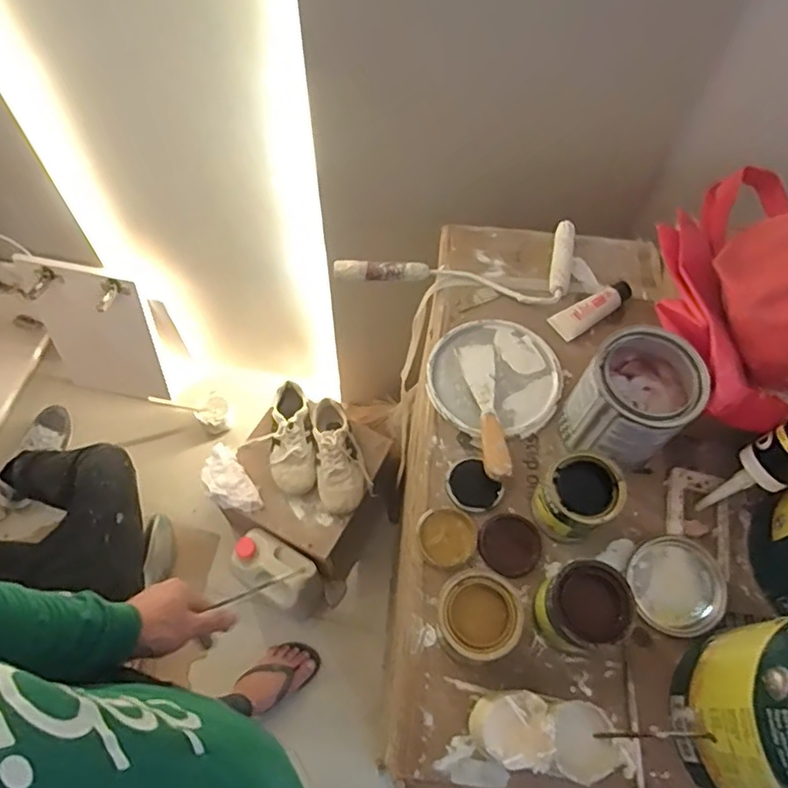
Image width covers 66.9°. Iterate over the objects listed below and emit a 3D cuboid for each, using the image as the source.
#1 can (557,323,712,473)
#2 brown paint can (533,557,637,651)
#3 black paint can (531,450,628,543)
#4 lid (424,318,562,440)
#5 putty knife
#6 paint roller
[{"bbox_3d":[0.237,0.011,0.604,0.106,0.133,0.102,1,62,-1],"label":"can"},{"bbox_3d":[0.168,0.190,0.536,0.067,0.072,0.068,1,62,-1],"label":"brown paint can"},{"bbox_3d":[0.179,0.102,0.584,0.068,0.079,0.073,39,68,17],"label":"black paint can"},{"bbox_3d":[0.114,-0.020,0.689,0.146,0.018,0.151,1,62,-1],"label":"lid"},{"bbox_3d":[0.100,0.014,0.659,0.039,0.019,0.169,-2,62,-3],"label":"putty knife"},{"bbox_3d":[0.077,-0.182,0.775,0.301,0.045,0.125,11,62,4],"label":"paint roller"}]

